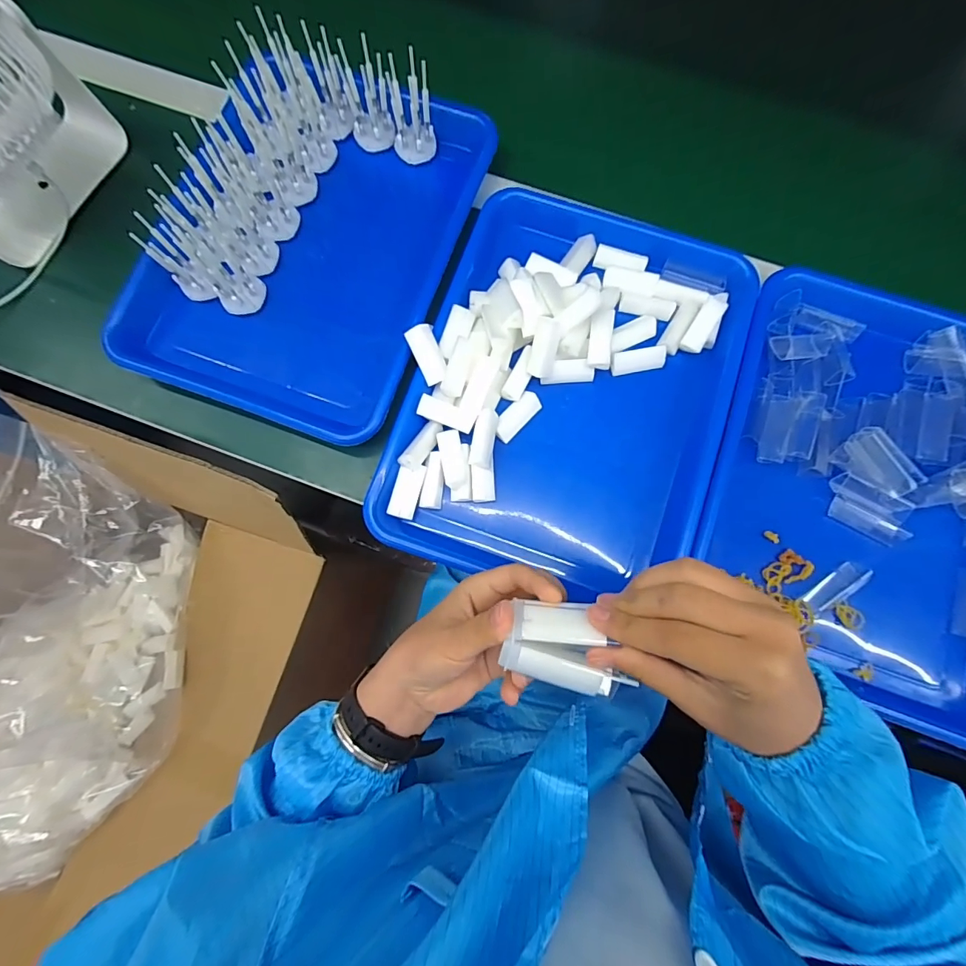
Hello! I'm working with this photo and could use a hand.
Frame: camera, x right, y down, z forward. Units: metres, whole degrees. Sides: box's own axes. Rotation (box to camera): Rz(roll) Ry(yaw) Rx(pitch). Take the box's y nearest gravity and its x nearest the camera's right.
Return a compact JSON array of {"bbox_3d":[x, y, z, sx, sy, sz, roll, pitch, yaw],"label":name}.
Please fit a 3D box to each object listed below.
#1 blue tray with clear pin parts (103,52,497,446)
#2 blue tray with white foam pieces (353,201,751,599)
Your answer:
[{"bbox_3d":[-0.152,-0.212,0.399,0.248,0.083,0.324,20,80,4],"label":"blue tray with clear pin parts"},{"bbox_3d":[0.072,-0.080,0.370,0.250,0.042,0.336,18,80,4],"label":"blue tray with white foam pieces"}]

